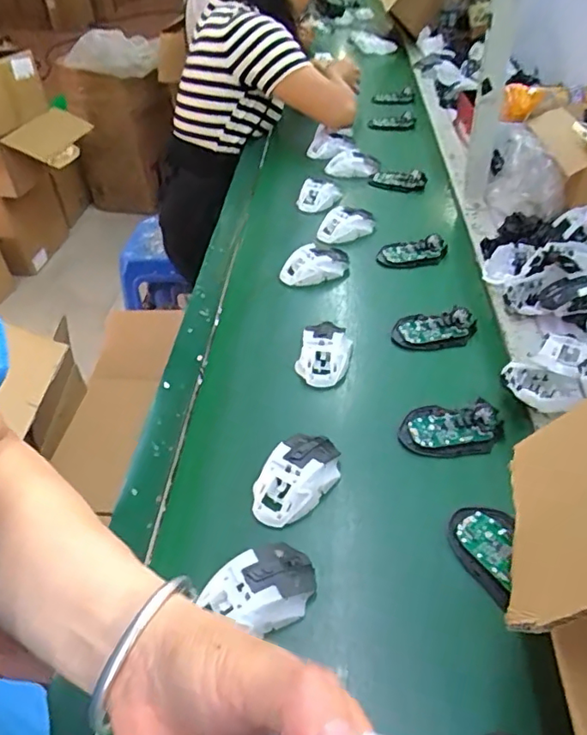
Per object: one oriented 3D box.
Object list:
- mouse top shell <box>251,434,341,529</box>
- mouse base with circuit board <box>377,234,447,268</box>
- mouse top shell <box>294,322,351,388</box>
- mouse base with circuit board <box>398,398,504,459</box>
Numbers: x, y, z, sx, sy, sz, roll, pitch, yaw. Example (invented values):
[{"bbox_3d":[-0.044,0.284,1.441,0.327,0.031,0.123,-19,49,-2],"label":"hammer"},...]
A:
[{"bbox_3d":[0.003,0.118,0.589,0.065,0.042,0.110,21,49,28],"label":"mouse top shell"},{"bbox_3d":[0.200,-0.190,0.922,0.117,0.026,0.047,-12,42,-5],"label":"mouse base with circuit board"},{"bbox_3d":[0.041,-0.019,0.734,0.068,0.044,0.102,4,43,13],"label":"mouse top shell"},{"bbox_3d":[0.179,0.072,0.630,0.109,0.033,0.067,7,44,15],"label":"mouse base with circuit board"}]

